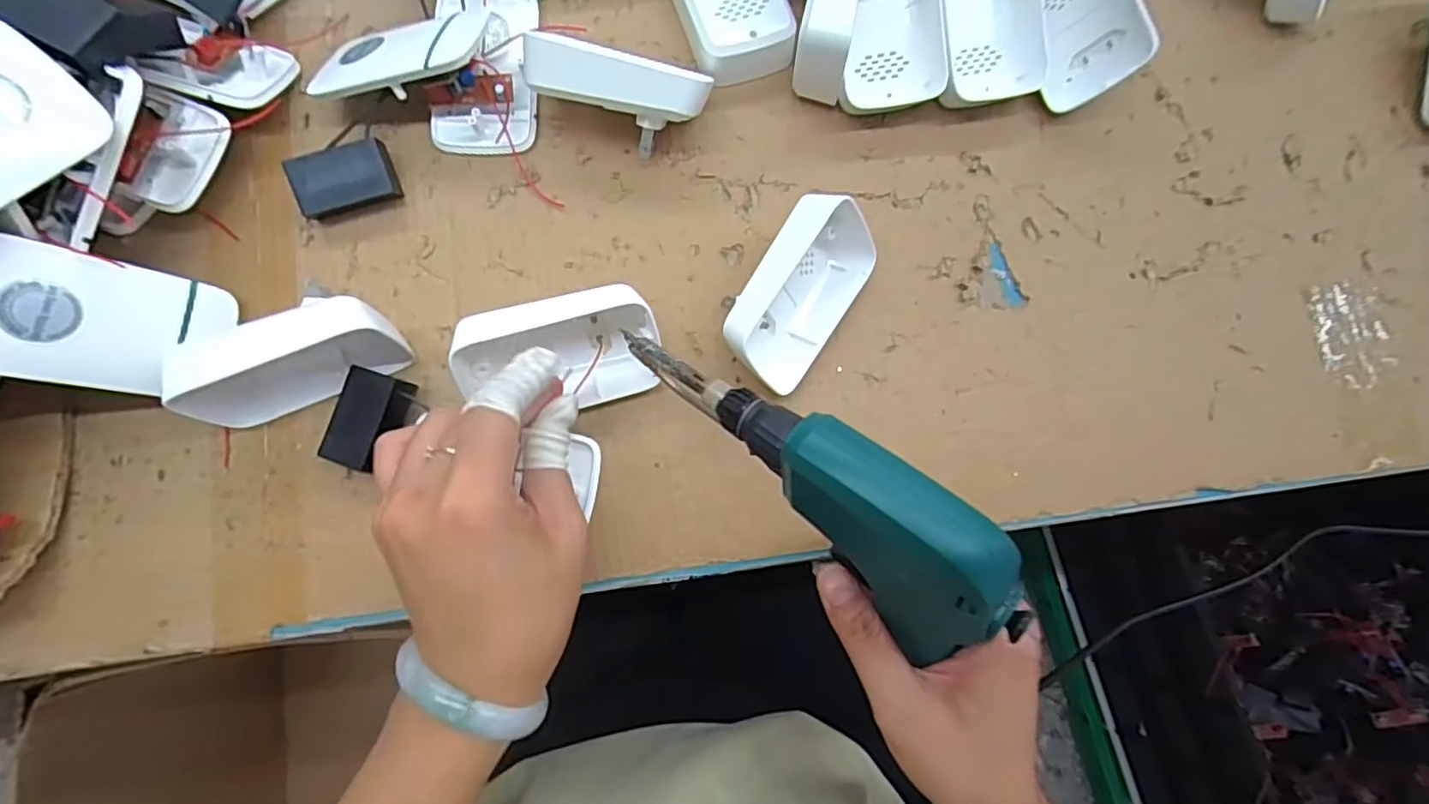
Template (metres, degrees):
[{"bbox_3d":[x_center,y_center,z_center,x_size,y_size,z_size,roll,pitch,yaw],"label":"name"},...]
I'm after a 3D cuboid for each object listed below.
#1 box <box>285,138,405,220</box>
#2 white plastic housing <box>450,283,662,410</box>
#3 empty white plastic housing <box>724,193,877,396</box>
[{"bbox_3d":[-0.195,-0.117,0.342,0.047,0.023,0.029,-16,82,-5],"label":"box"},{"bbox_3d":[-0.074,-0.023,0.315,0.092,0.052,0.047,-14,82,-5],"label":"white plastic housing"},{"bbox_3d":[0.045,-0.057,0.329,0.048,0.055,0.097,32,81,2],"label":"empty white plastic housing"}]

